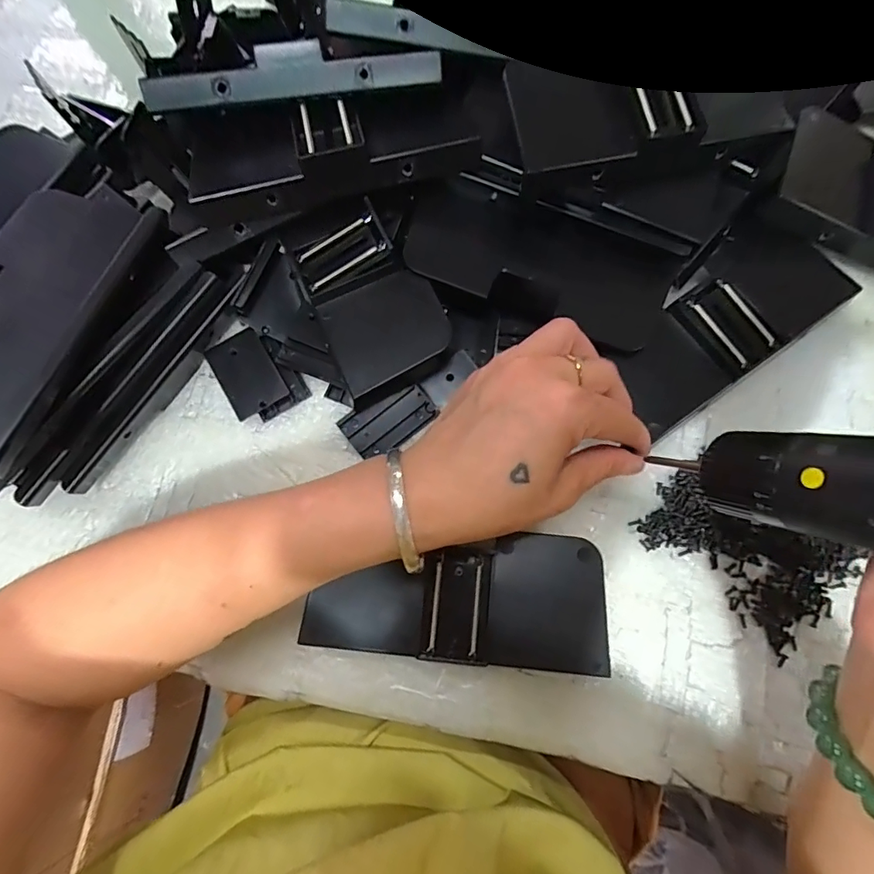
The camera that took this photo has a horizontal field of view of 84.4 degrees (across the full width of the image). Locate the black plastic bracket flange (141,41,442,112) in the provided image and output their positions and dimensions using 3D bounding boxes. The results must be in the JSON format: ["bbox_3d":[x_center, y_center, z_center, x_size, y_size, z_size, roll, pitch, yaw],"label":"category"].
[{"bbox_3d":[-0.080,-0.201,0.271,0.162,0.024,0.019,-9,77,0],"label":"black plastic bracket flange"}]

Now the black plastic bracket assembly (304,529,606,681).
[{"bbox_3d":[0.012,0.088,0.272,0.161,0.026,0.068,4,77,3],"label":"black plastic bracket assembly"}]

